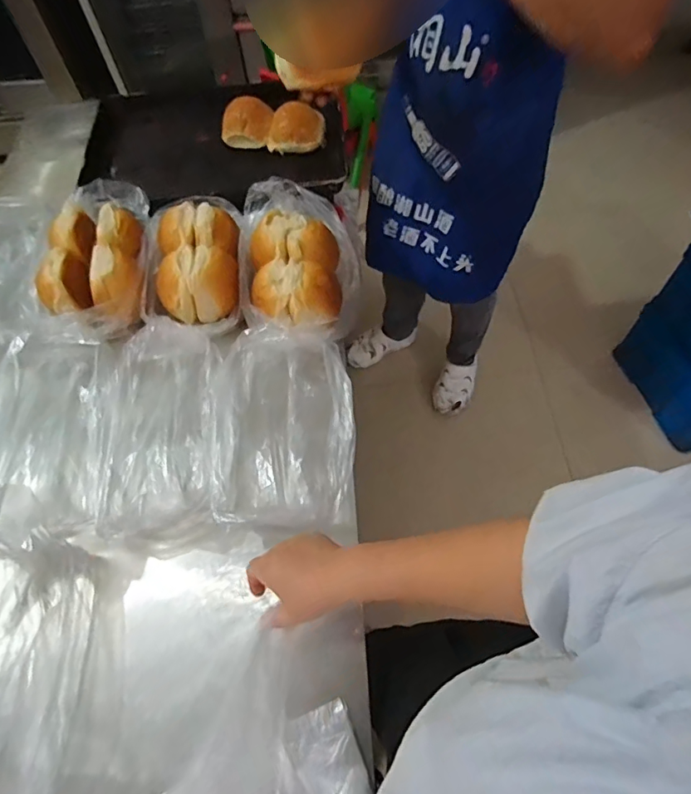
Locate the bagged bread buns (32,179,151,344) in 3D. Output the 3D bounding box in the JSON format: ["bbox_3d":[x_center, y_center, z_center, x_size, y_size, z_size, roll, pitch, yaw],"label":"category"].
[{"bbox_3d":[-0.475,-0.256,0.909,0.194,0.102,0.350,-10,60,-2],"label":"bagged bread buns"}]

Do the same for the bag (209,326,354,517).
[{"bbox_3d":[-0.094,0.043,0.745,0.209,0.076,0.321,-5,60,1],"label":"bag"}]

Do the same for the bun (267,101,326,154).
[{"bbox_3d":[-0.119,-0.635,1.128,0.131,0.070,0.094,-2,60,3],"label":"bun"}]

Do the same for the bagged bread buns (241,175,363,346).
[{"bbox_3d":[-0.083,-0.238,0.862,0.216,0.106,0.331,-6,60,0],"label":"bagged bread buns"}]

